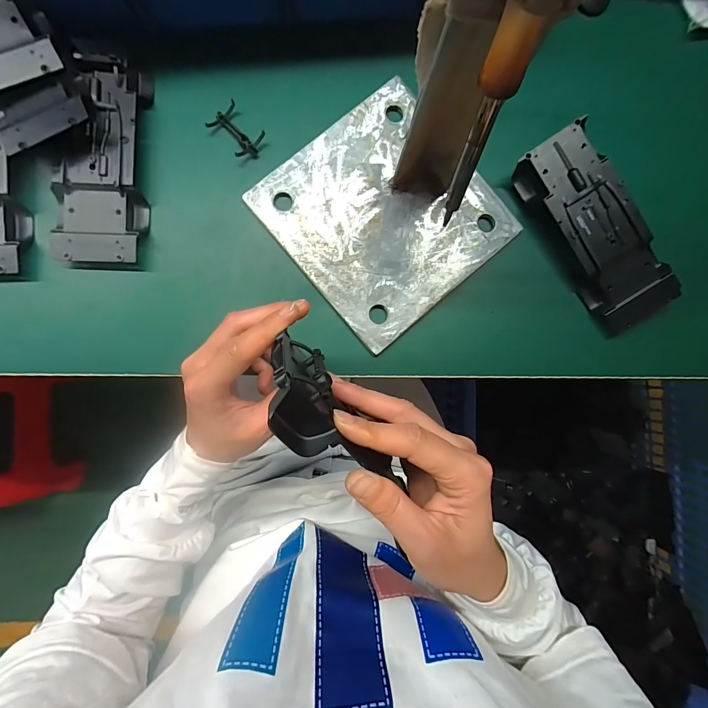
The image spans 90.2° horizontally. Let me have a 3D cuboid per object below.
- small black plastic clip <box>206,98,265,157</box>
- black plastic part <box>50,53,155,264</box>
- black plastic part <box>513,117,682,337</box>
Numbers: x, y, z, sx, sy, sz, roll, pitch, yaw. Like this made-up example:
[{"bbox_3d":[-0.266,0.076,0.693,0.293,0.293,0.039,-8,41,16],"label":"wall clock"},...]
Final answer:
[{"bbox_3d":[-0.109,-0.208,0.331,0.048,0.008,0.034,44,84,-2],"label":"small black plastic clip"},{"bbox_3d":[-0.223,-0.170,0.315,0.070,0.022,0.176,4,87,-5],"label":"black plastic part"},{"bbox_3d":[0.231,-0.117,0.338,0.070,0.030,0.189,-34,90,-6],"label":"black plastic part"}]

